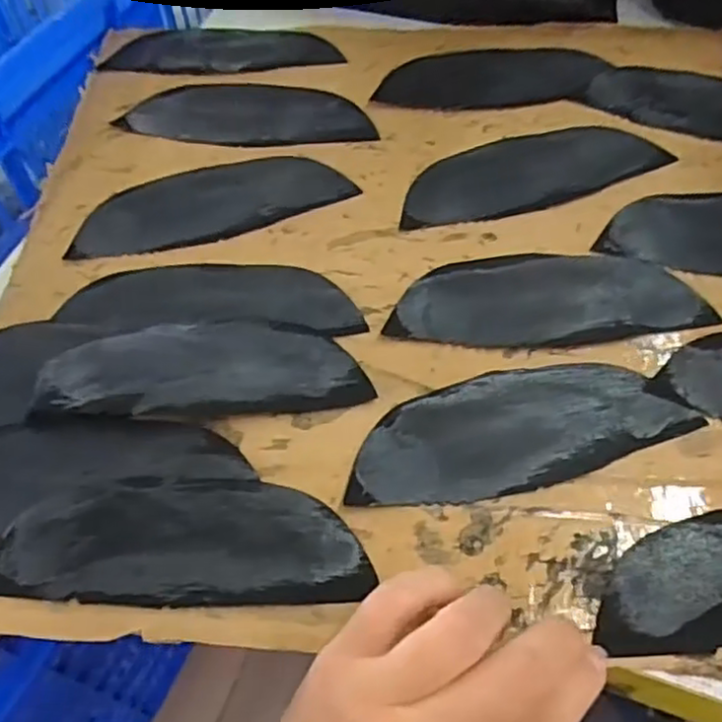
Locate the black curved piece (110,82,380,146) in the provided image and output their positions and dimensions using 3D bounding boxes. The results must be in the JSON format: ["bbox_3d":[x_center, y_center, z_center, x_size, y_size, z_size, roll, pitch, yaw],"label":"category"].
[{"bbox_3d":[-0.062,-0.138,0.383,0.134,0.004,0.053,1,58,2],"label":"black curved piece"}]

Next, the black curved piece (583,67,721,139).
[{"bbox_3d":[0.190,-0.135,0.373,0.130,0.005,0.047,16,60,11],"label":"black curved piece"}]

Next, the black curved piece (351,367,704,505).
[{"bbox_3d":[0.061,0.026,0.277,0.133,0.004,0.049,-12,59,-6],"label":"black curved piece"}]

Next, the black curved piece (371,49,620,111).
[{"bbox_3d":[0.072,-0.160,0.393,0.124,0.005,0.049,-2,58,0],"label":"black curved piece"}]

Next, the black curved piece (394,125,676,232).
[{"bbox_3d":[0.085,-0.096,0.354,0.135,0.004,0.049,-14,59,-7],"label":"black curved piece"}]

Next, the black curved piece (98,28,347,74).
[{"bbox_3d":[-0.082,-0.188,0.421,0.138,0.011,0.058,1,58,2],"label":"black curved piece"}]

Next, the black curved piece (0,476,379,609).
[{"bbox_3d":[-0.068,0.065,0.258,0.137,0.004,0.047,-1,58,1],"label":"black curved piece"}]

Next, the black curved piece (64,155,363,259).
[{"bbox_3d":[-0.075,-0.081,0.351,0.135,0.005,0.047,-13,59,-7],"label":"black curved piece"}]

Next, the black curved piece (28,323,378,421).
[{"bbox_3d":[-0.066,0.002,0.291,0.131,0.013,0.043,-6,58,-2],"label":"black curved piece"}]

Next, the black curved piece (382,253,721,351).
[{"bbox_3d":[0.083,-0.028,0.311,0.135,0.004,0.051,1,58,2],"label":"black curved piece"}]

